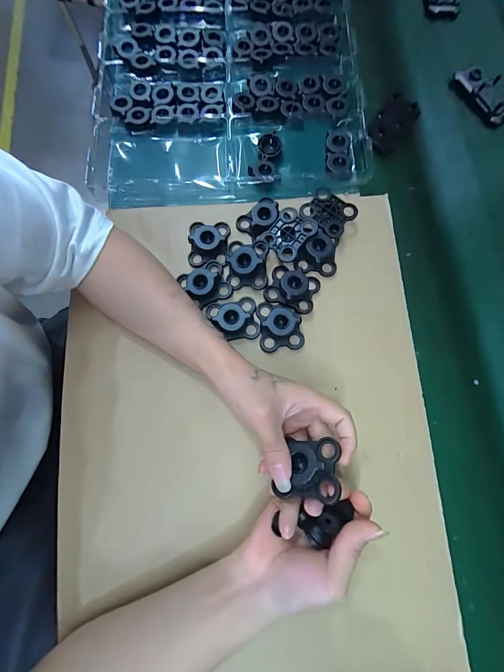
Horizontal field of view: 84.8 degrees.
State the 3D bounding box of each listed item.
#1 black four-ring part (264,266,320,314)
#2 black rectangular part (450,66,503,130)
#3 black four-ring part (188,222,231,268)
[{"bbox_3d":[0.048,-0.058,0.322,0.058,0.021,0.049,22,79,5],"label":"black four-ring part"},{"bbox_3d":[0.348,-0.363,0.414,0.053,0.016,0.105,-33,79,-7],"label":"black rectangular part"},{"bbox_3d":[-0.054,-0.116,0.339,0.049,0.016,0.058,1,77,1],"label":"black four-ring part"}]

